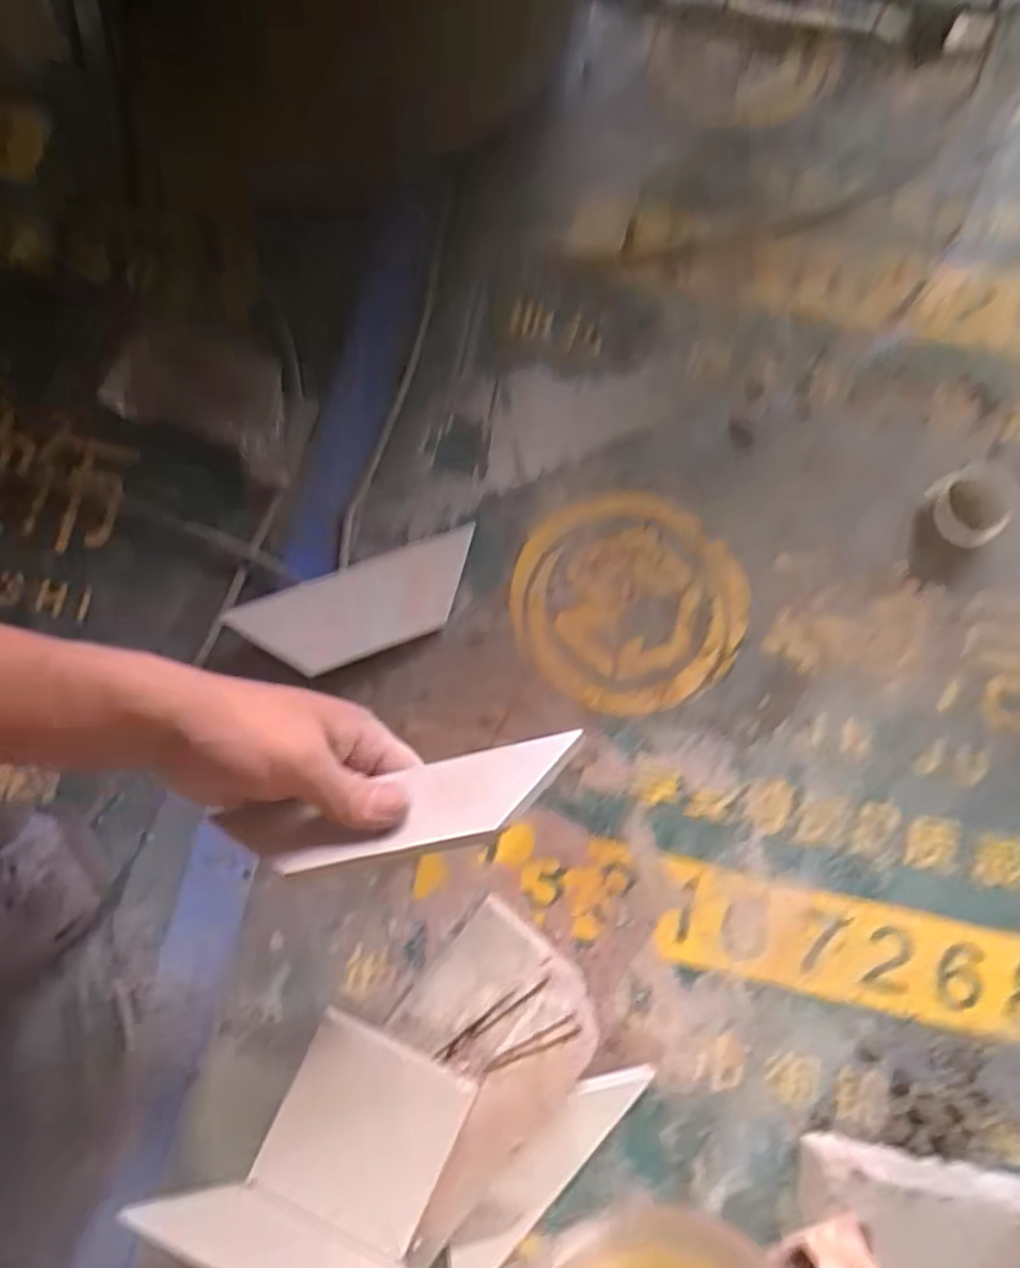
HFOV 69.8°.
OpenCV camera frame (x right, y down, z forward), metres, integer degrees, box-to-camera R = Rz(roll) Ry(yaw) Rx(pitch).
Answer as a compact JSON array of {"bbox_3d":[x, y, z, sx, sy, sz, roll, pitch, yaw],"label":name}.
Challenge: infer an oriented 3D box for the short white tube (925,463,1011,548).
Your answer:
[{"bbox_3d":[0.328,-0.091,0.524,0.048,0.028,0.055,-33,81,-5],"label":"short white tube"}]

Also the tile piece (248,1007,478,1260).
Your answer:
[{"bbox_3d":[-0.084,0.286,0.419,0.096,0.012,0.096,25,81,5],"label":"tile piece"}]

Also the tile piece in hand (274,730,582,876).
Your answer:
[{"bbox_3d":[-0.037,0.080,0.340,0.136,0.008,0.049,-14,40,10],"label":"tile piece in hand"}]

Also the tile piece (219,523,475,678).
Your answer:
[{"bbox_3d":[-0.101,-0.017,0.510,0.167,0.006,0.062,-21,92,-12],"label":"tile piece"}]

